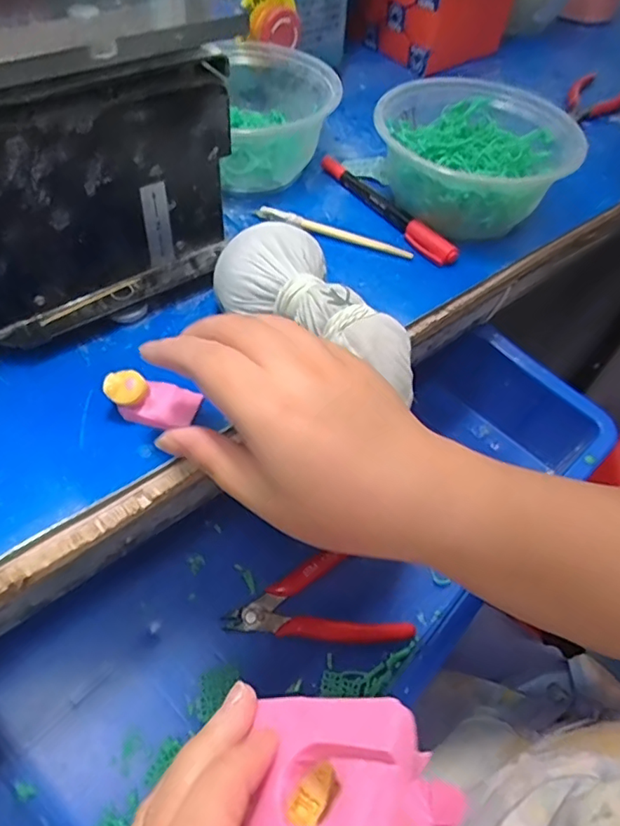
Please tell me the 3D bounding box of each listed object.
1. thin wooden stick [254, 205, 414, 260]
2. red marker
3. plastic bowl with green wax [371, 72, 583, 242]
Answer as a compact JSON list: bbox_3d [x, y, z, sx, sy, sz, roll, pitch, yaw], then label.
[{"bbox_3d":[0.016,-0.123,0.378,0.110,0.009,0.011,18,54,8],"label":"thin wooden stick"},{"bbox_3d":[0.053,-0.146,0.397,0.014,0.015,0.138,-28,60,-23],"label":"red marker"},{"bbox_3d":[0.108,-0.173,0.387,0.132,0.063,0.121,3,53,-3],"label":"plastic bowl with green wax"}]

